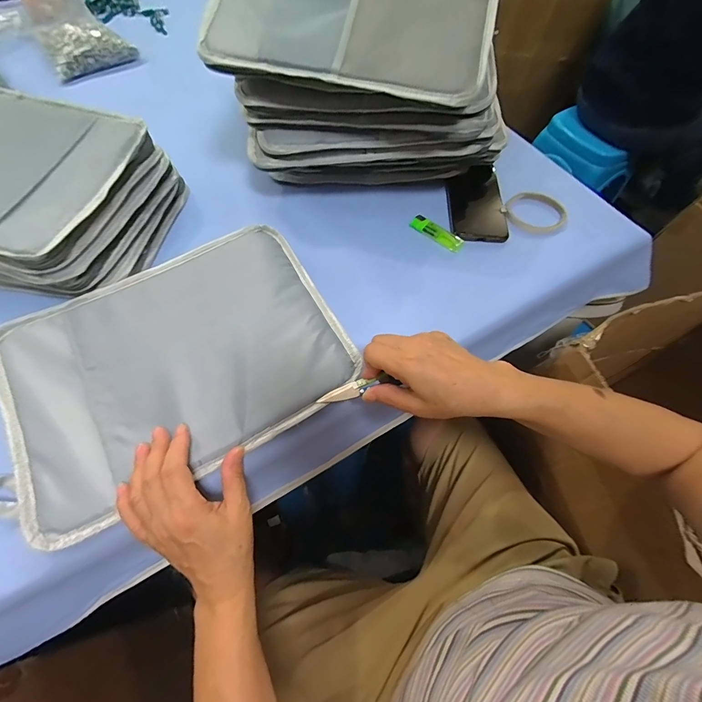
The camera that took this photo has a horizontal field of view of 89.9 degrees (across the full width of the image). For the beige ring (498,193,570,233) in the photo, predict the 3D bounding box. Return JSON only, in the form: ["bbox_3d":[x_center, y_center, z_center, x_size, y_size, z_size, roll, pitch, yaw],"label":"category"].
[{"bbox_3d":[0.277,-0.212,0.526,0.088,0.010,0.097,42,67,18],"label":"beige ring"}]

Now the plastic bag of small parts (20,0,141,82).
[{"bbox_3d":[-0.540,-0.623,0.690,0.147,0.052,0.215,-35,68,-20],"label":"plastic bag of small parts"}]

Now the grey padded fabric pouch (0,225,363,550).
[{"bbox_3d":[-0.171,0.005,0.356,0.308,0.034,0.229,-26,66,-16],"label":"grey padded fabric pouch"}]

